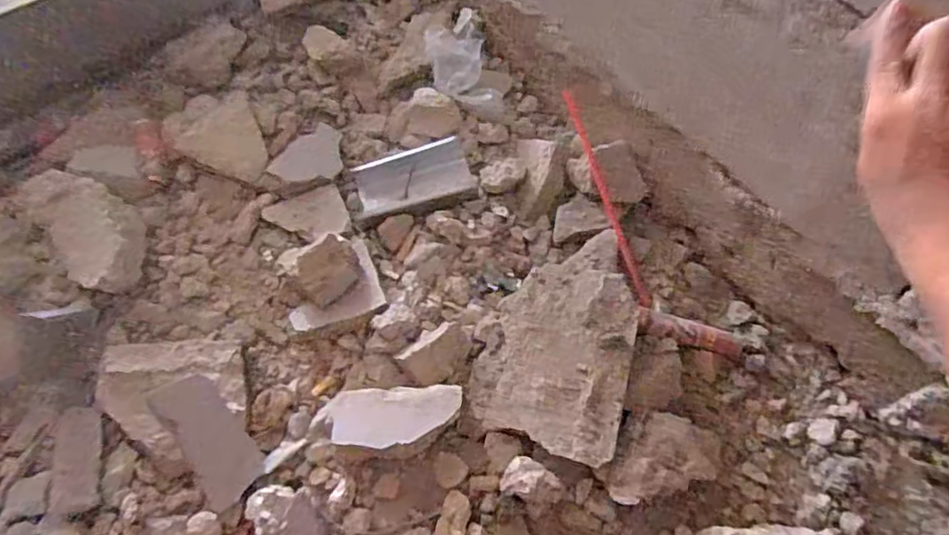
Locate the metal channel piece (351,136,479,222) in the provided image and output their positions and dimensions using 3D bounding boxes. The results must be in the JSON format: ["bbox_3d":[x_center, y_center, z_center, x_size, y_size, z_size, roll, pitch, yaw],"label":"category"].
[{"bbox_3d":[-0.075,-0.109,0.791,0.143,0.018,0.082,-18,80,-7],"label":"metal channel piece"}]

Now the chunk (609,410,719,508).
[{"bbox_3d":[0.179,0.181,0.611,0.123,0.046,0.068,-16,59,-7],"label":"chunk"}]

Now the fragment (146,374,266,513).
[{"bbox_3d":[-0.267,0.168,0.639,0.060,0.019,0.134,-35,63,-17],"label":"fragment"}]

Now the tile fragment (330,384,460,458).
[{"bbox_3d":[-0.076,0.146,0.610,0.123,0.018,0.059,-2,66,1],"label":"tile fragment"}]

